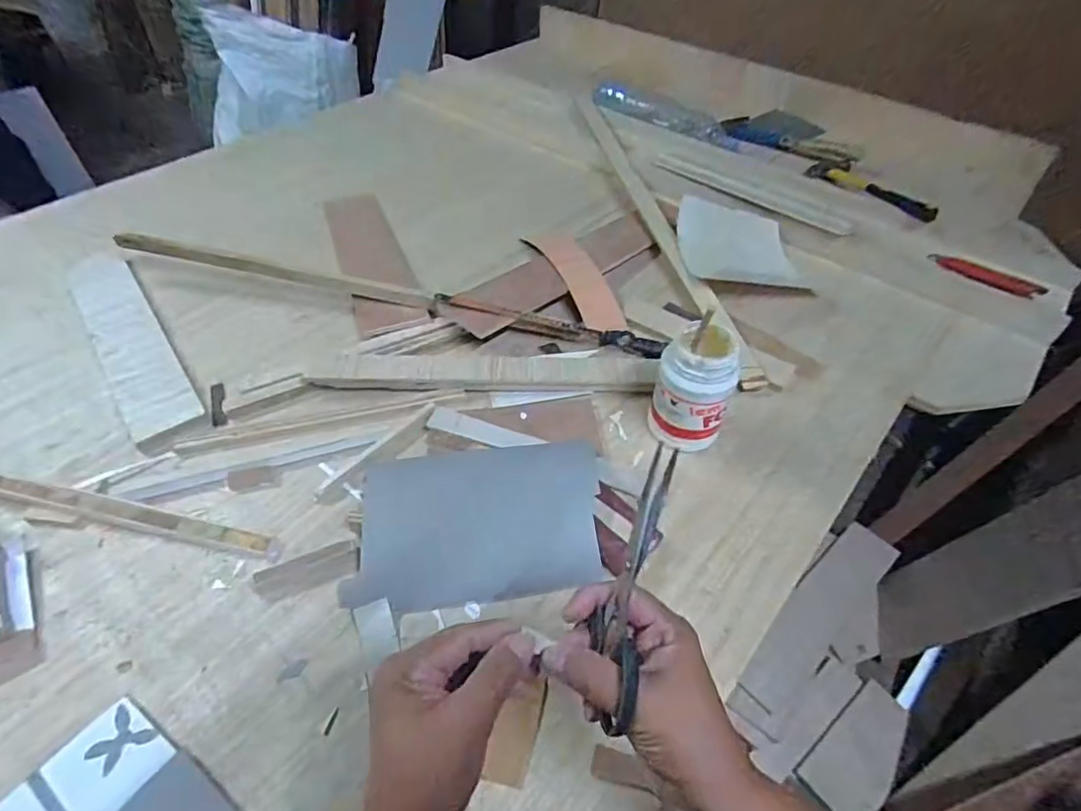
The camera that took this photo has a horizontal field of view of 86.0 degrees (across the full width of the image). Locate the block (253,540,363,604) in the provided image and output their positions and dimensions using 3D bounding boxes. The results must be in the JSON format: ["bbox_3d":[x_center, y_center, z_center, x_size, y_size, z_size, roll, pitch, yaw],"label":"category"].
[{"bbox_3d":[-0.209,0.150,0.525,0.091,0.015,0.029,-17,51,-15],"label":"block"}]

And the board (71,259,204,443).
[{"bbox_3d":[-0.518,-0.088,0.731,0.073,0.014,0.370,-30,56,-24],"label":"board"}]

